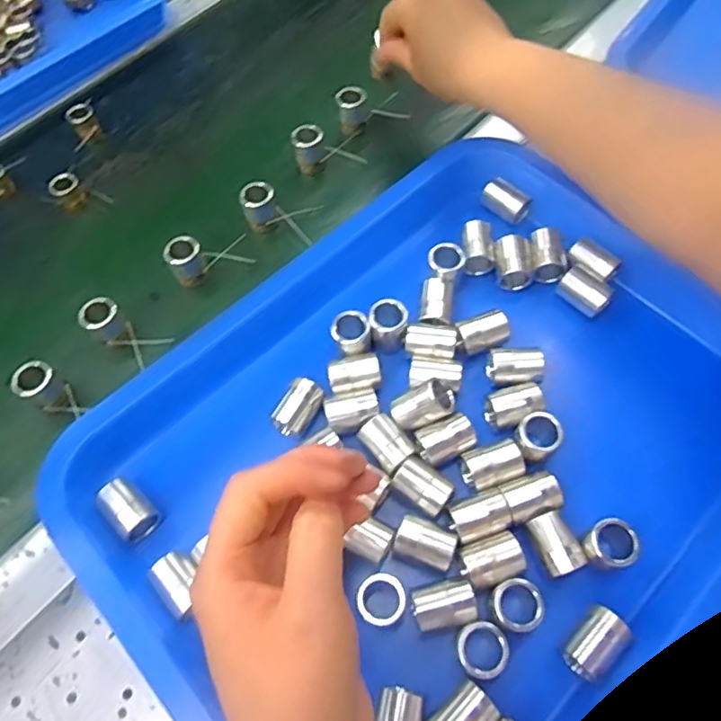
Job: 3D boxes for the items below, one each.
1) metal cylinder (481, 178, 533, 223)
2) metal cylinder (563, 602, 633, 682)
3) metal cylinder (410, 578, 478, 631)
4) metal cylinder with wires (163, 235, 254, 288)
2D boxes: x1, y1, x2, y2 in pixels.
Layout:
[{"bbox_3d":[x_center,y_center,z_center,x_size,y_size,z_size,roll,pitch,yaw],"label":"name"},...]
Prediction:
[{"bbox_3d":[0.104,-0.114,0.416,0.034,0.018,0.017,40,70,19],"label":"metal cylinder"},{"bbox_3d":[0.114,0.138,0.283,0.021,0.019,0.032,39,70,19],"label":"metal cylinder"},{"bbox_3d":[0.041,0.124,0.293,0.032,0.022,0.021,-14,63,-6],"label":"metal cylinder"},{"bbox_3d":[-0.107,-0.076,0.407,0.056,0.027,0.024,-26,65,-12],"label":"metal cylinder with wires"}]

